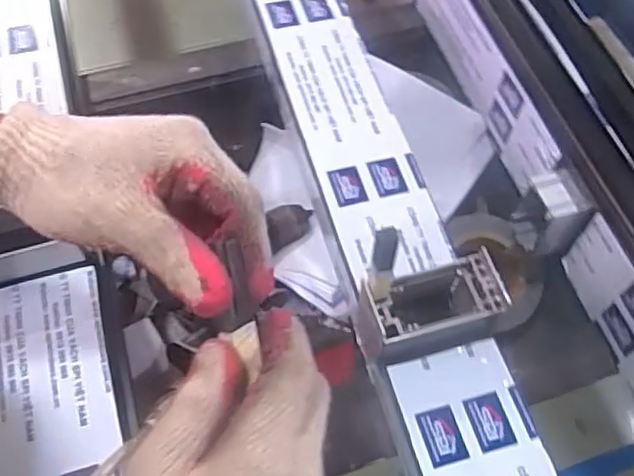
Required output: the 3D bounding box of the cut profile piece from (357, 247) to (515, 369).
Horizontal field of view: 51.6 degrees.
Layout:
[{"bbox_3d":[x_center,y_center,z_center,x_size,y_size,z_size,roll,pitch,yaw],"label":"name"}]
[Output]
[{"bbox_3d":[0.092,0.059,0.540,0.115,0.048,0.062,-10,60,-7],"label":"cut profile piece"}]

